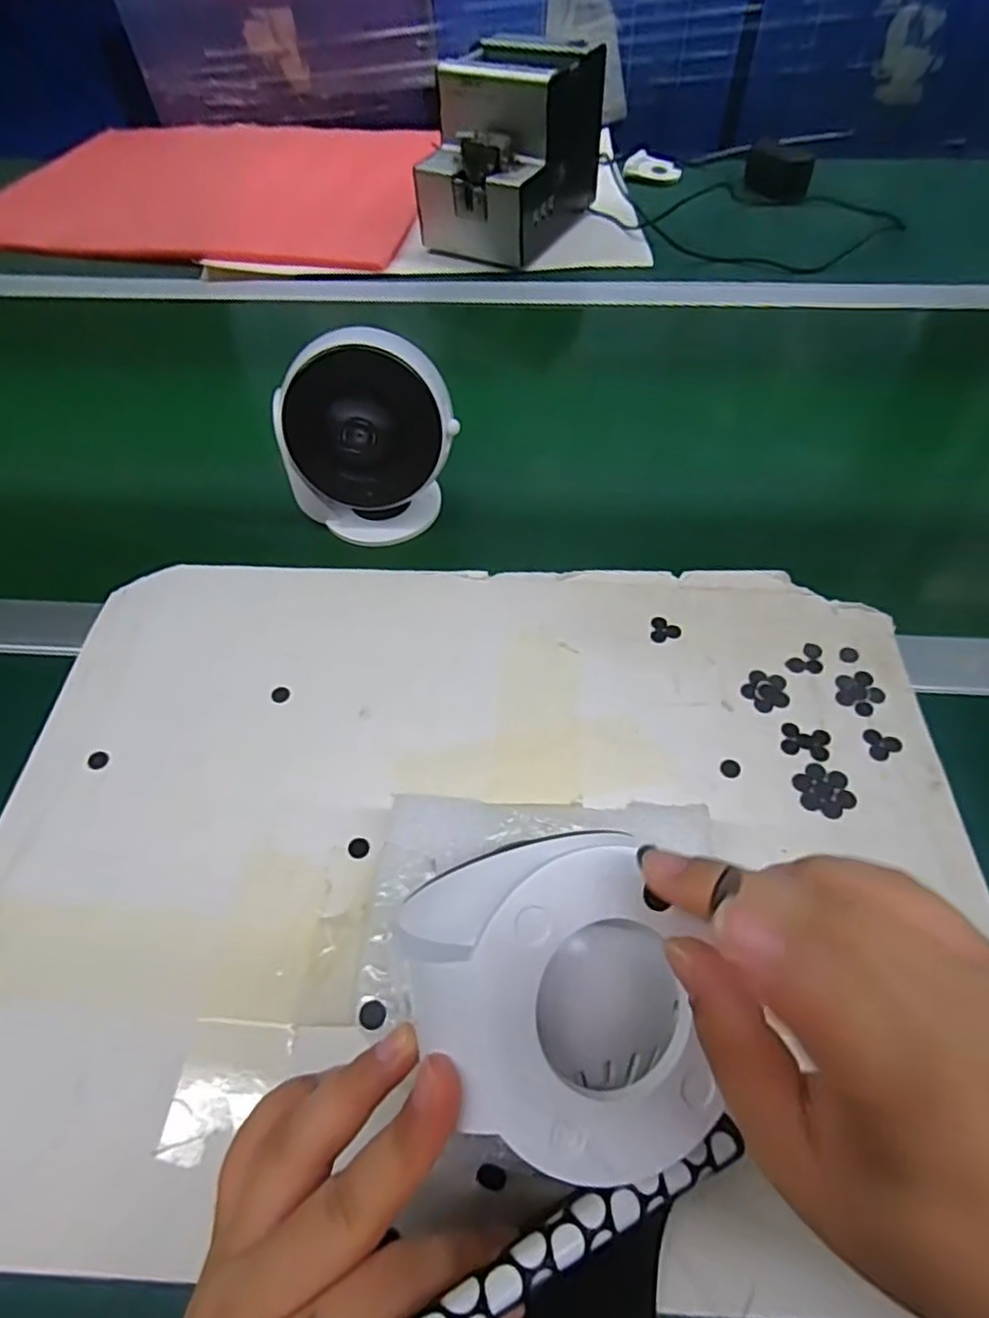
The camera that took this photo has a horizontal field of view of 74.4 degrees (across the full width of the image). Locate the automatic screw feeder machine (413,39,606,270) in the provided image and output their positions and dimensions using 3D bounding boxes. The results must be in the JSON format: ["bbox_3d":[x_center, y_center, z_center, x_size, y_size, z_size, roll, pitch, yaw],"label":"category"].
[{"bbox_3d":[0.016,-0.530,0.687,0.128,0.153,0.185,24,59,17],"label":"automatic screw feeder machine"}]

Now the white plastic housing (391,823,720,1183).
[{"bbox_3d":[0.017,0.099,0.191,0.088,0.028,0.088,2,81,-11],"label":"white plastic housing"}]

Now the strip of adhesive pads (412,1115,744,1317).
[{"bbox_3d":[0.020,0.150,0.169,0.116,0.006,0.012,-4,50,-31],"label":"strip of adhesive pads"}]

